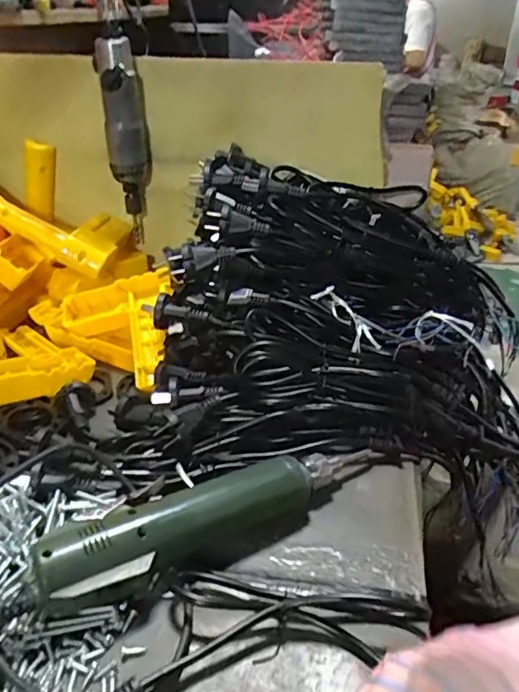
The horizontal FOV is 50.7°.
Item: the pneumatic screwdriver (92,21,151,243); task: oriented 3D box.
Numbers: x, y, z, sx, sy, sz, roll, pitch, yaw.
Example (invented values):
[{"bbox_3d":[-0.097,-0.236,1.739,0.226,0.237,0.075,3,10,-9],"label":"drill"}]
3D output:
[{"bbox_3d":[-0.141,-0.221,0.593,0.031,0.209,0.044,23,39,32],"label":"pneumatic screwdriver"}]

